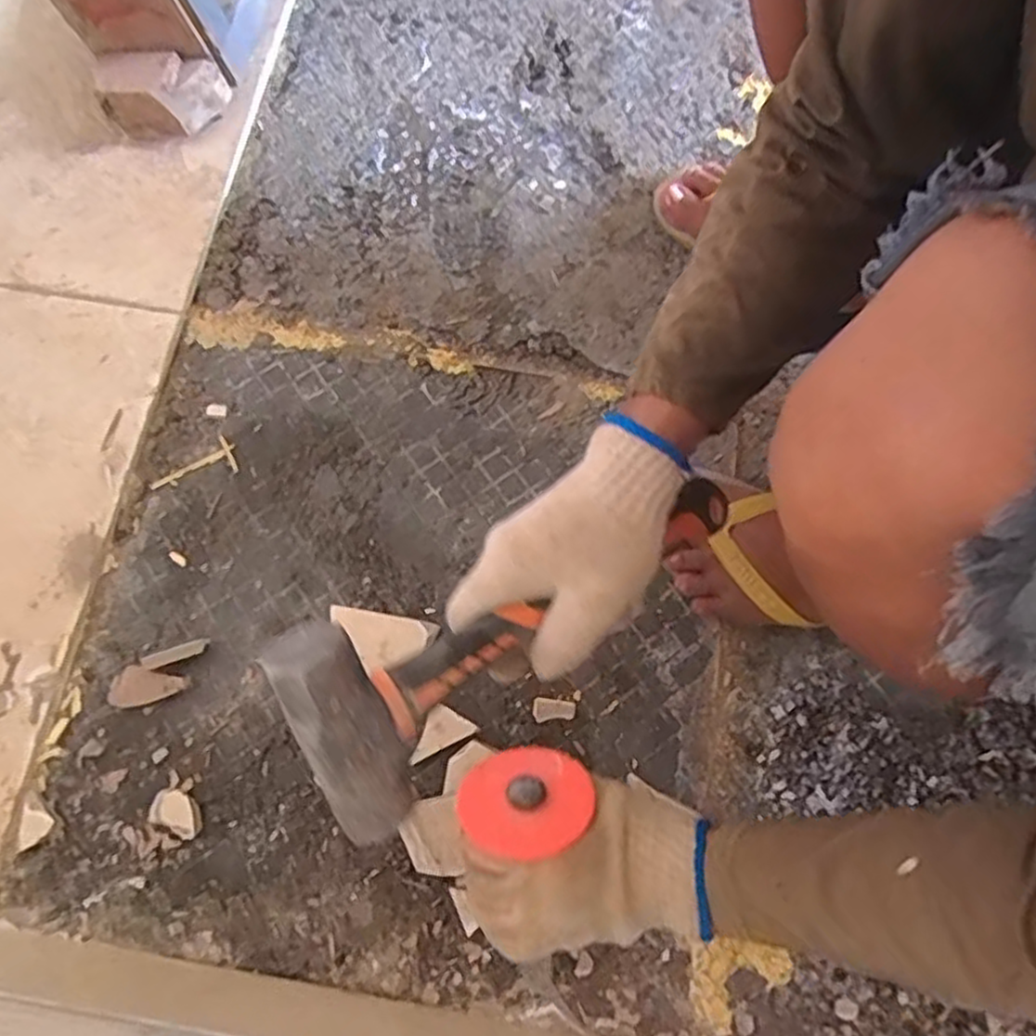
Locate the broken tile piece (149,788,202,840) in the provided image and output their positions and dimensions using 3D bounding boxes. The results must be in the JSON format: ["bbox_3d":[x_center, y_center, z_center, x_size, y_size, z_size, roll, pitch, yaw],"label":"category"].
[{"bbox_3d":[-0.250,0.216,0.525,0.039,0.013,0.029,20,74,4],"label":"broken tile piece"}]

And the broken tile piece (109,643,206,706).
[{"bbox_3d":[-0.275,0.120,0.547,0.076,0.021,0.033,-18,75,-7],"label":"broken tile piece"}]

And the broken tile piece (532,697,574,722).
[{"bbox_3d":[0.028,0.149,0.553,0.032,0.004,0.017,4,74,-1],"label":"broken tile piece"}]

